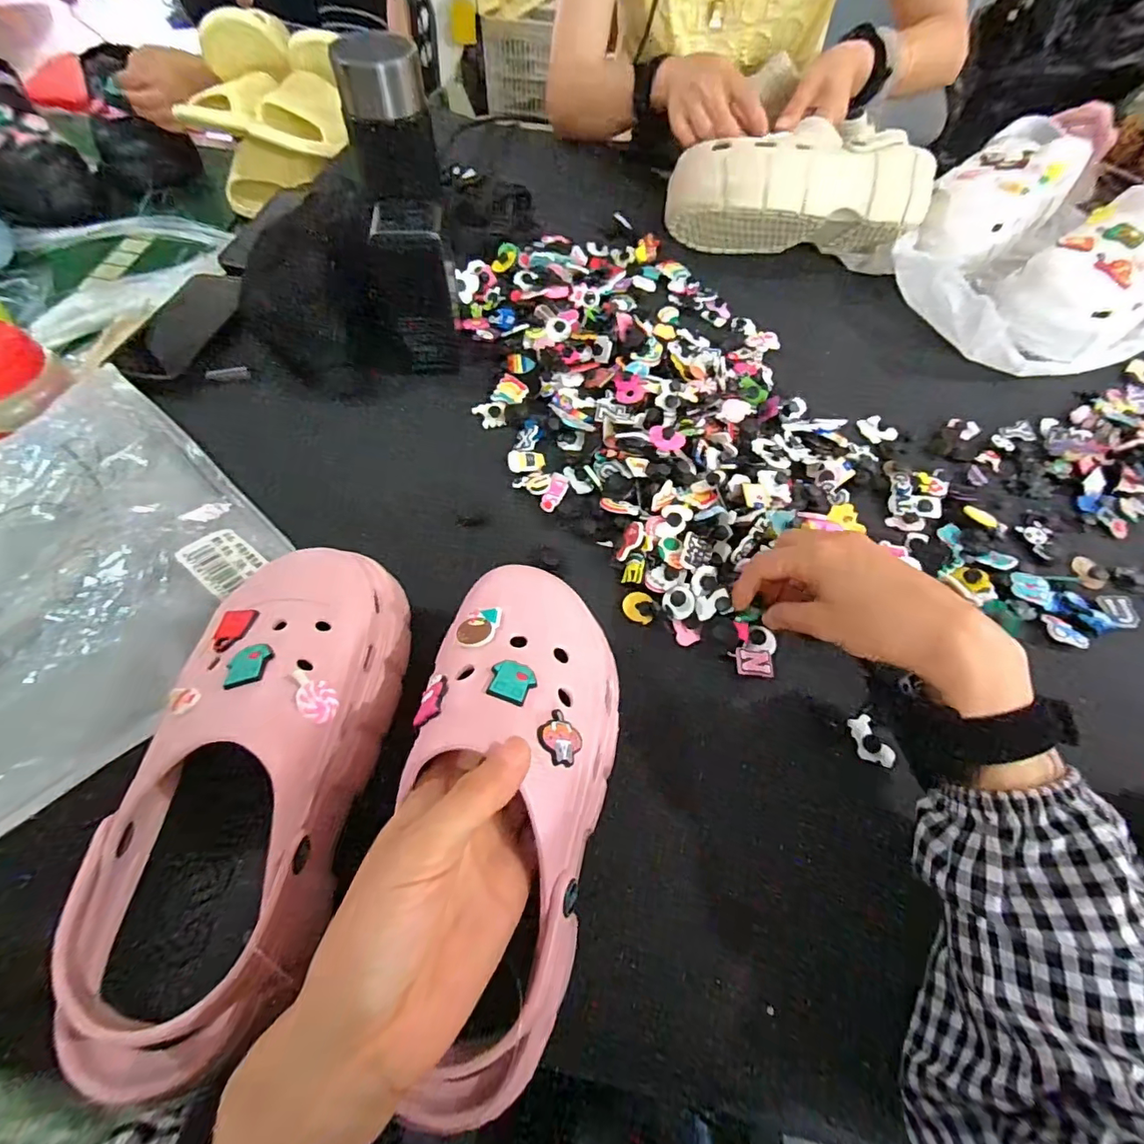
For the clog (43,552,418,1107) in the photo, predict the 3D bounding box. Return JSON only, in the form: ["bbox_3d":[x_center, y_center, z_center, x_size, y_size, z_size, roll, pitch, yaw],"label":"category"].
[{"bbox_3d":[-0.159,0.096,0.264,0.096,0.079,0.236,5,61,0],"label":"clog"}]

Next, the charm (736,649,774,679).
[{"bbox_3d":[0.128,0.063,0.366,0.025,0.007,0.021,5,63,0],"label":"charm"}]

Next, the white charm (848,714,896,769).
[{"bbox_3d":[0.198,0.114,0.349,0.019,0.004,0.034,-29,63,7],"label":"white charm"}]

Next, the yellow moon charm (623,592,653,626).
[{"bbox_3d":[0.048,0.026,0.385,0.021,0.004,0.023,1,78,0],"label":"yellow moon charm"}]

